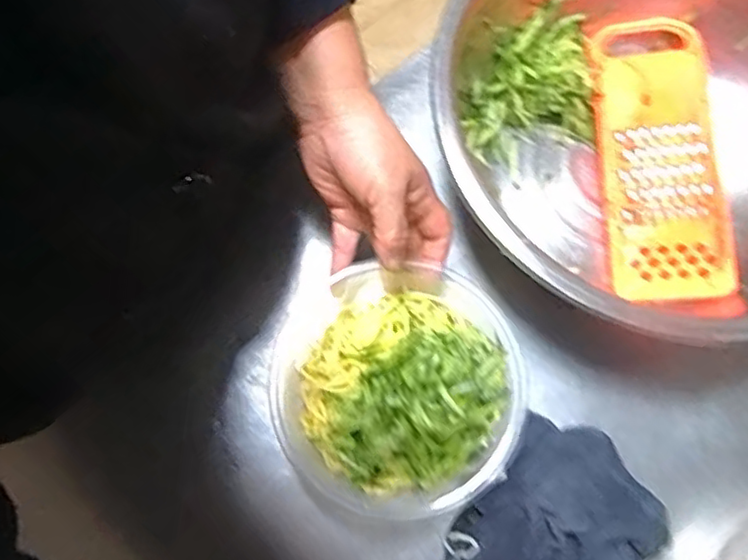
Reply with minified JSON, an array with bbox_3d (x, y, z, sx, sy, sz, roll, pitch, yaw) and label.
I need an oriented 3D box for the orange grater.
[{"bbox_3d":[0.227,-0.103,0.514,0.086,0.023,0.237,-2,75,0],"label":"orange grater"}]

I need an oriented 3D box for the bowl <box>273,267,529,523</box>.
[{"bbox_3d":[0.015,0.081,0.455,0.172,0.083,0.164,0,75,0],"label":"bowl"}]

